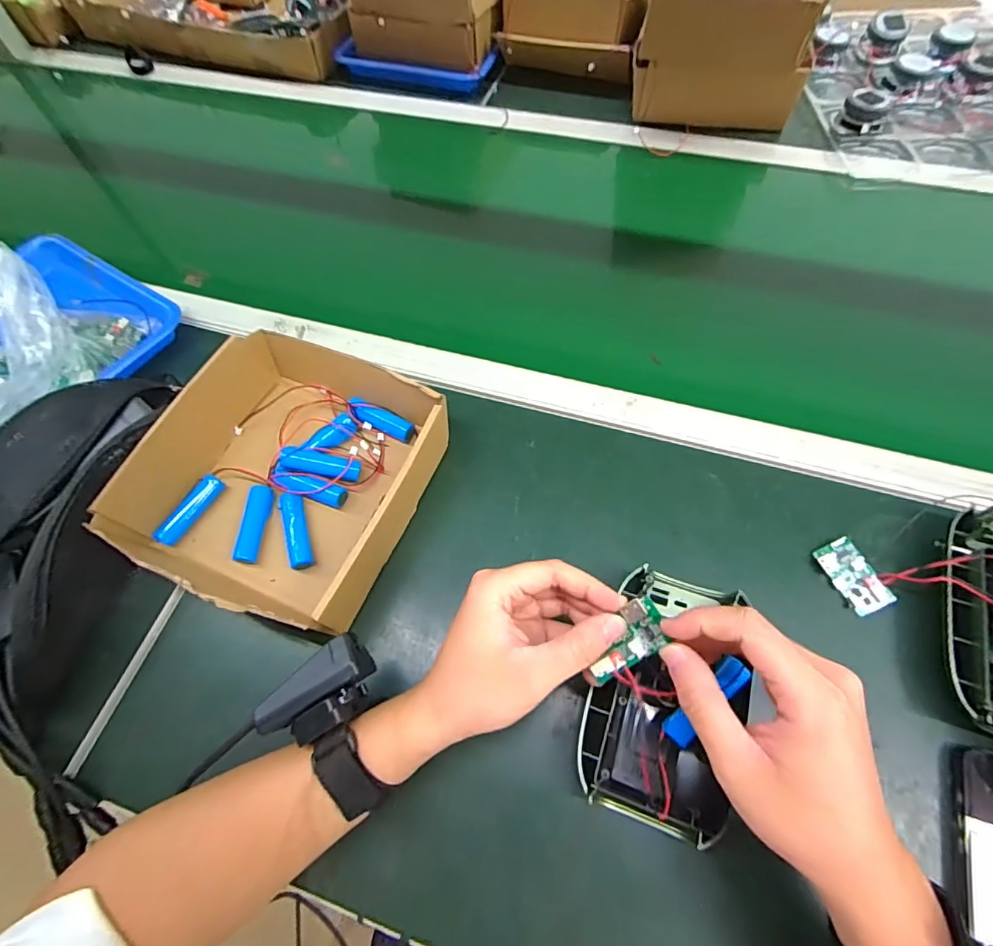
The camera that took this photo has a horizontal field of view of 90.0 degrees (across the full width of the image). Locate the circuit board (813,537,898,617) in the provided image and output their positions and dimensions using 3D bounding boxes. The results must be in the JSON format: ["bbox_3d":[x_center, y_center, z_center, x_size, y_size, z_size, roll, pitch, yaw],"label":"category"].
[{"bbox_3d":[0.277,0.080,0.385,0.030,0.007,0.055,-22,65,-8],"label":"circuit board"}]

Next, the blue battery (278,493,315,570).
[{"bbox_3d":[-0.169,0.049,0.421,0.017,0.017,0.064,-17,64,-6],"label":"blue battery"}]

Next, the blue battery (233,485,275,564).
[{"bbox_3d":[-0.207,0.043,0.427,0.018,0.017,0.070,-2,63,1],"label":"blue battery"}]

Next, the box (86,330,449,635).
[{"bbox_3d":[-0.175,-0.002,0.419,0.215,0.066,0.219,22,66,13],"label":"box"}]

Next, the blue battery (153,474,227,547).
[{"bbox_3d":[-0.268,0.031,0.433,0.015,0.019,0.067,25,67,14],"label":"blue battery"}]

